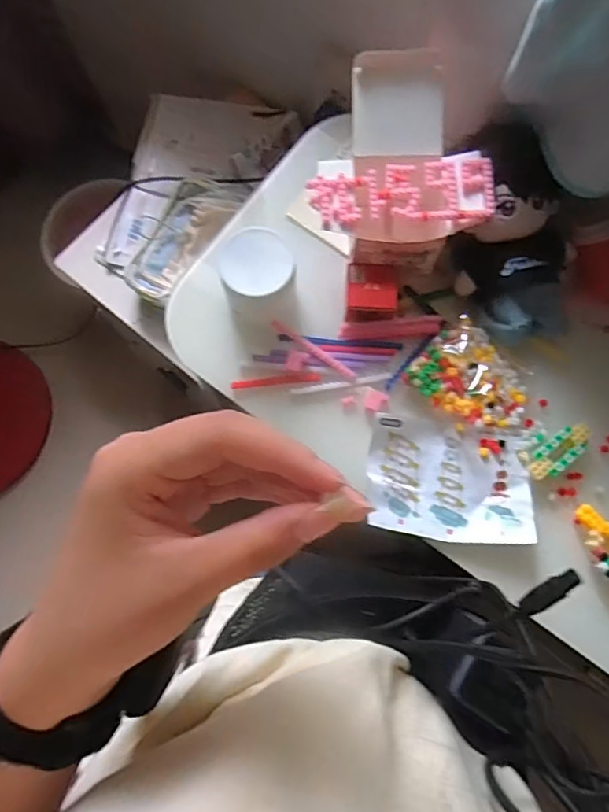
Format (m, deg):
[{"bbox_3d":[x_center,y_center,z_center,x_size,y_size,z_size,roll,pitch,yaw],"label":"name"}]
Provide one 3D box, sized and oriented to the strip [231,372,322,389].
[{"bbox_3d":[-0.030,-0.028,0.575,0.094,0.008,0.010,-5,75,-1],"label":"strip"}]

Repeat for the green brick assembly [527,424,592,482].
[{"bbox_3d":[0.261,0.047,0.550,0.077,0.020,0.029,-36,78,-8],"label":"green brick assembly"}]

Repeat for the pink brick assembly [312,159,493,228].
[{"bbox_3d":[0.094,-0.208,0.521,0.173,0.020,0.061,1,75,1],"label":"pink brick assembly"}]

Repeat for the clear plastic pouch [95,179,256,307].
[{"bbox_3d":[-0.208,-0.265,0.787,0.167,0.038,0.216,31,78,8],"label":"clear plastic pouch"}]

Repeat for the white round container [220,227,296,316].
[{"bbox_3d":[-0.047,-0.139,0.560,0.070,0.061,0.071,0,75,0],"label":"white round container"}]

